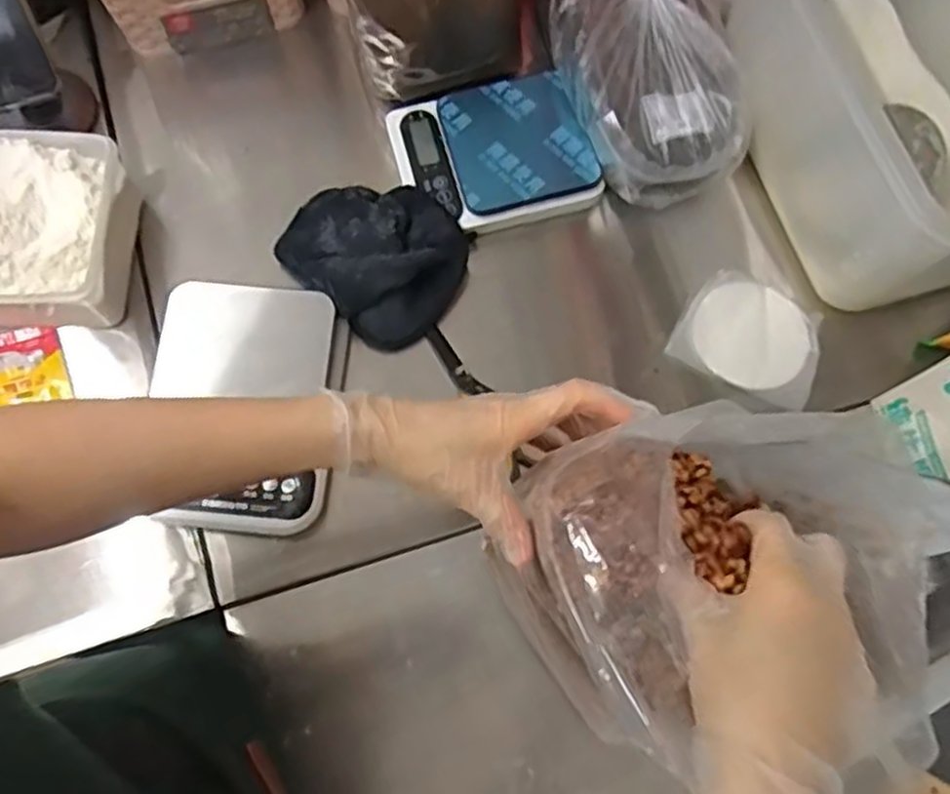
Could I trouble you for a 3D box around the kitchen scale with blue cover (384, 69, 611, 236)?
[{"bbox_3d":[0.016,-0.221,0.683,0.165,0.031,0.133,-16,75,-6],"label":"kitchen scale with blue cover"}]

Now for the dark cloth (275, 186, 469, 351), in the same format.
[{"bbox_3d":[-0.086,-0.131,0.652,0.155,0.051,0.133,39,76,9],"label":"dark cloth"}]

